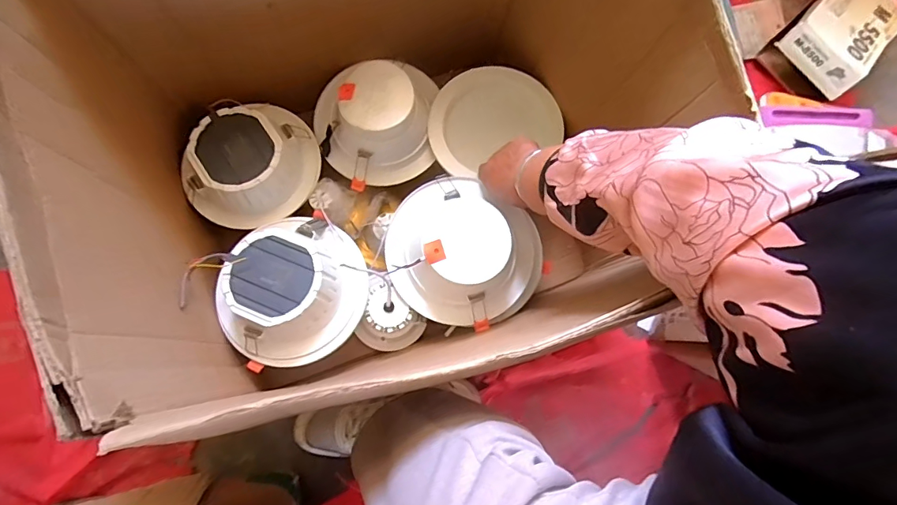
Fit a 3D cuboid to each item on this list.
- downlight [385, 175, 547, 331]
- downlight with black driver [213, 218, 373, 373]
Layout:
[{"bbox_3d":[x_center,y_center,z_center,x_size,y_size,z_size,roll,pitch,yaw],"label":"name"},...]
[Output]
[{"bbox_3d":[0.019,0.002,0.546,0.181,0.091,0.166,0,79,0],"label":"downlight"},{"bbox_3d":[-0.182,0.047,0.528,0.172,0.064,0.153,-33,81,-6],"label":"downlight with black driver"}]

